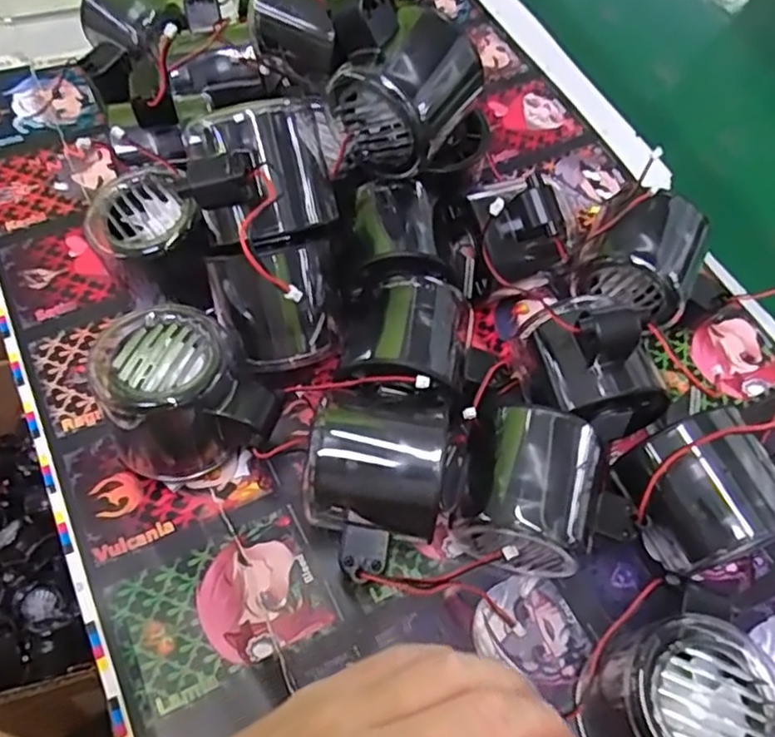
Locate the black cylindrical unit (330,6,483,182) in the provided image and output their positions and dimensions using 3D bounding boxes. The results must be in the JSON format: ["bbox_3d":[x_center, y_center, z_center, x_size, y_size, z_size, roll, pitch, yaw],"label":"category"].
[{"bbox_3d":[0.010,-0.130,0.307,0.051,0.050,0.060,27,61,10],"label":"black cylindrical unit"}]

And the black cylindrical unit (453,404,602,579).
[{"bbox_3d":[0.058,0.053,0.276,0.054,0.055,0.059,9,59,0],"label":"black cylindrical unit"}]

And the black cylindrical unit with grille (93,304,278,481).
[{"bbox_3d":[-0.088,0.014,0.282,0.061,0.059,0.067,2,59,-4],"label":"black cylindrical unit with grille"}]

